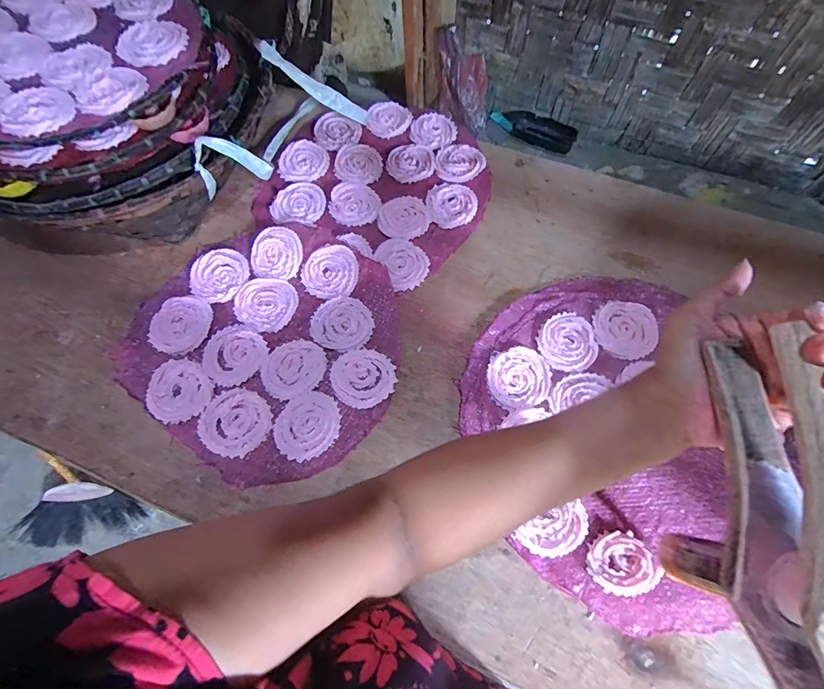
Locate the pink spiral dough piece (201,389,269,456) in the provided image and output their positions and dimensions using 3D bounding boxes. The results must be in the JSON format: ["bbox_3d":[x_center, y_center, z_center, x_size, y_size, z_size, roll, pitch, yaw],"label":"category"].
[{"bbox_3d":[-0.202,0.088,0.466,0.072,0.005,0.075,0,66,1],"label":"pink spiral dough piece"}]

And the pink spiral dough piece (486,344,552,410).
[{"bbox_3d":[0.124,0.037,0.473,0.071,0.007,0.076,0,66,1],"label":"pink spiral dough piece"}]

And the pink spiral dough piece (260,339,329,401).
[{"bbox_3d":[-0.142,0.027,0.488,0.071,0.004,0.075,0,66,1],"label":"pink spiral dough piece"}]

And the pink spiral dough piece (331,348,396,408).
[{"bbox_3d":[-0.058,0.039,0.487,0.071,0.006,0.072,0,66,1],"label":"pink spiral dough piece"}]

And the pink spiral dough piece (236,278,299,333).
[{"bbox_3d":[-0.189,-0.055,0.526,0.076,0.006,0.074,33,71,15],"label":"pink spiral dough piece"}]

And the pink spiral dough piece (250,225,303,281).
[{"bbox_3d":[-0.181,-0.122,0.547,0.066,0.008,0.072,-2,82,1],"label":"pink spiral dough piece"}]

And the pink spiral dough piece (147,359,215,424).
[{"bbox_3d":[-0.274,0.054,0.479,0.076,0.006,0.071,0,66,1],"label":"pink spiral dough piece"}]

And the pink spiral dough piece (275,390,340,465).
[{"bbox_3d":[-0.118,0.092,0.464,0.067,0.005,0.076,34,71,15],"label":"pink spiral dough piece"}]

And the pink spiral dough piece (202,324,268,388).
[{"bbox_3d":[-0.218,0.012,0.497,0.075,0.004,0.073,30,70,13],"label":"pink spiral dough piece"}]

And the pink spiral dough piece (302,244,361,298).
[{"bbox_3d":[-0.108,-0.095,0.536,0.073,0.012,0.072,0,66,1],"label":"pink spiral dough piece"}]

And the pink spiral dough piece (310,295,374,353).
[{"bbox_3d":[-0.088,-0.026,0.512,0.075,0.008,0.070,0,66,1],"label":"pink spiral dough piece"}]

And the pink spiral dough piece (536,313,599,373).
[{"bbox_3d":[0.188,-0.003,0.495,0.068,0.006,0.074,0,66,1],"label":"pink spiral dough piece"}]

